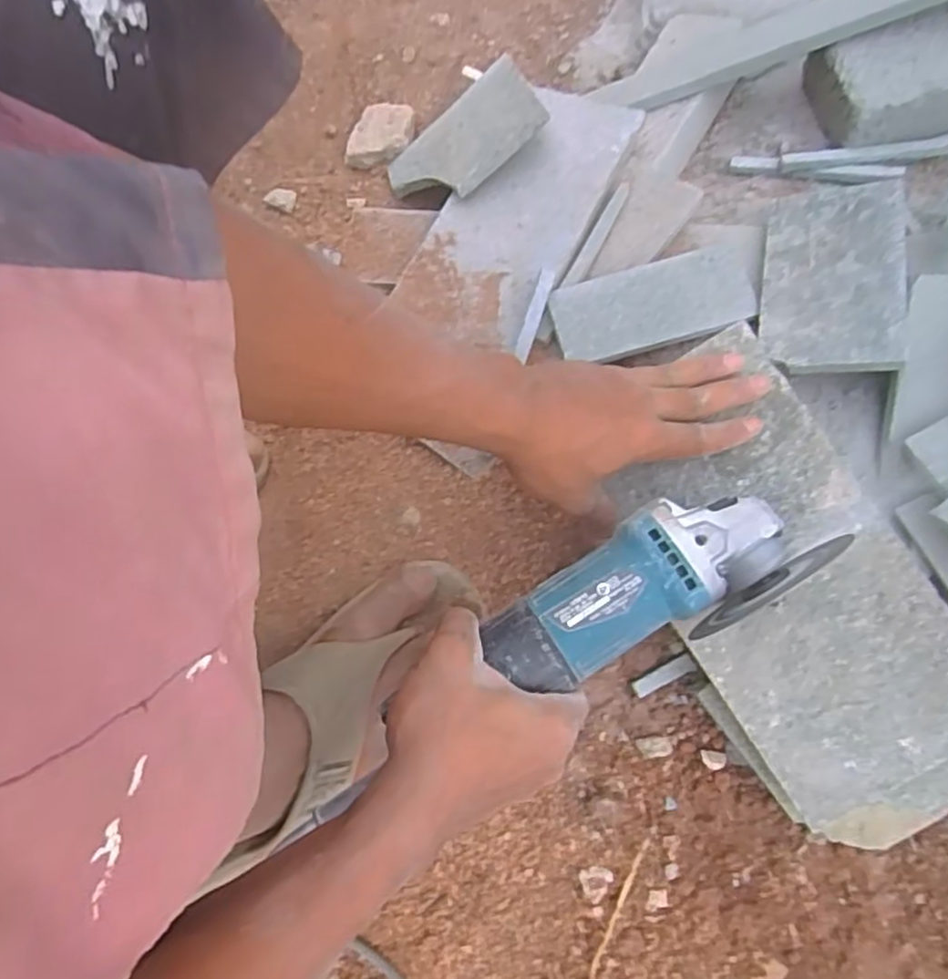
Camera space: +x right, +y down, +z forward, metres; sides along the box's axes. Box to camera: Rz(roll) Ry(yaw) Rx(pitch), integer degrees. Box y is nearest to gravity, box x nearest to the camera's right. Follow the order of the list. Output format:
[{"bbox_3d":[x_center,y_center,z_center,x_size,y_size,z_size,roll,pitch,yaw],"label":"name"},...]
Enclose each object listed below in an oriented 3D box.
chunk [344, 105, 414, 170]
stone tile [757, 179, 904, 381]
[{"bbox_3d":[-0.091,-0.347,0.683,0.061,0.022,0.061,7,74,4],"label":"chunk"},{"bbox_3d":[0.263,-0.156,0.513,0.094,0.006,0.150,3,73,28],"label":"stone tile"}]

